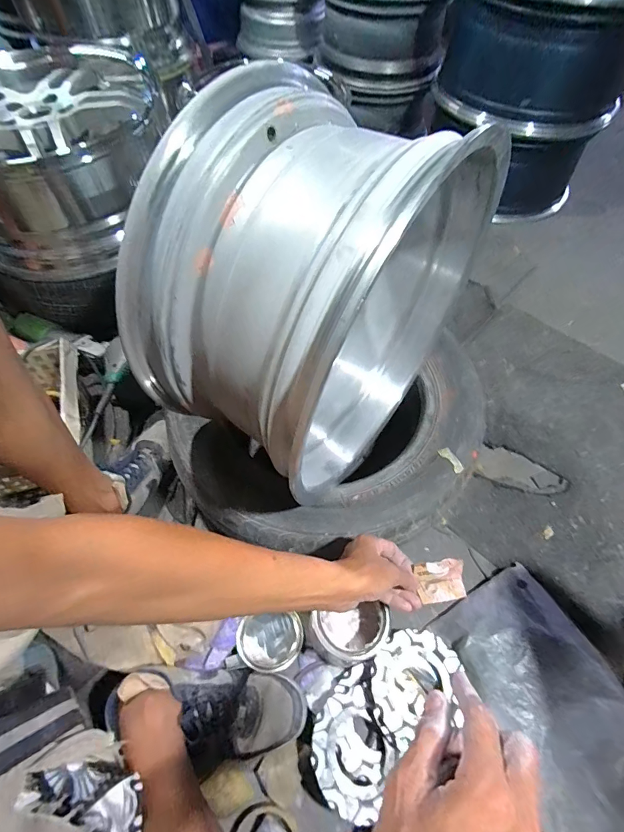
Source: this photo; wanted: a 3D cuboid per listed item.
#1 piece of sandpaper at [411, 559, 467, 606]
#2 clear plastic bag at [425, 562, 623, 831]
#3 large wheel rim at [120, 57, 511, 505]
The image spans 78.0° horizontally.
[{"bbox_3d":[0.165,0.210,0.490,0.063,0.026,0.045,-9,58,-6],"label":"piece of sandpaper"},{"bbox_3d":[0.317,0.366,0.520,0.216,0.045,0.303,-18,40,-12],"label":"clear plastic bag"},{"bbox_3d":[0.016,-0.144,0.517,0.239,0.429,0.426,33,65,17],"label":"large wheel rim"}]

